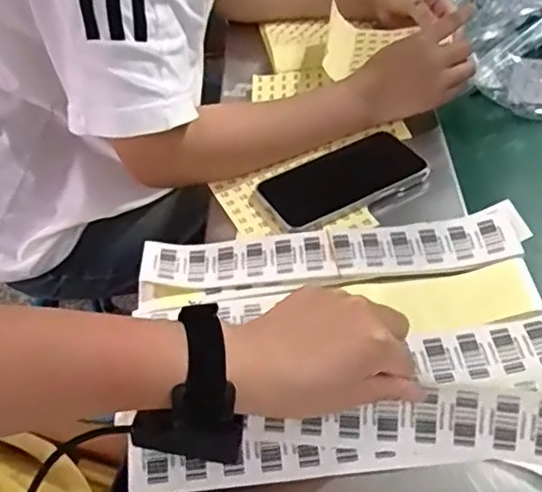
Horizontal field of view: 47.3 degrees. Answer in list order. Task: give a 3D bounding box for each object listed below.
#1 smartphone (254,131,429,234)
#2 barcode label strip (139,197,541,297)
[{"bbox_3d":[0.068,-0.064,0.593,0.160,0.010,0.078,-26,50,-17],"label":"smartphone"},{"bbox_3d":[0.054,0.001,0.531,0.322,0.012,0.059,-5,47,1],"label":"barcode label strip"}]

